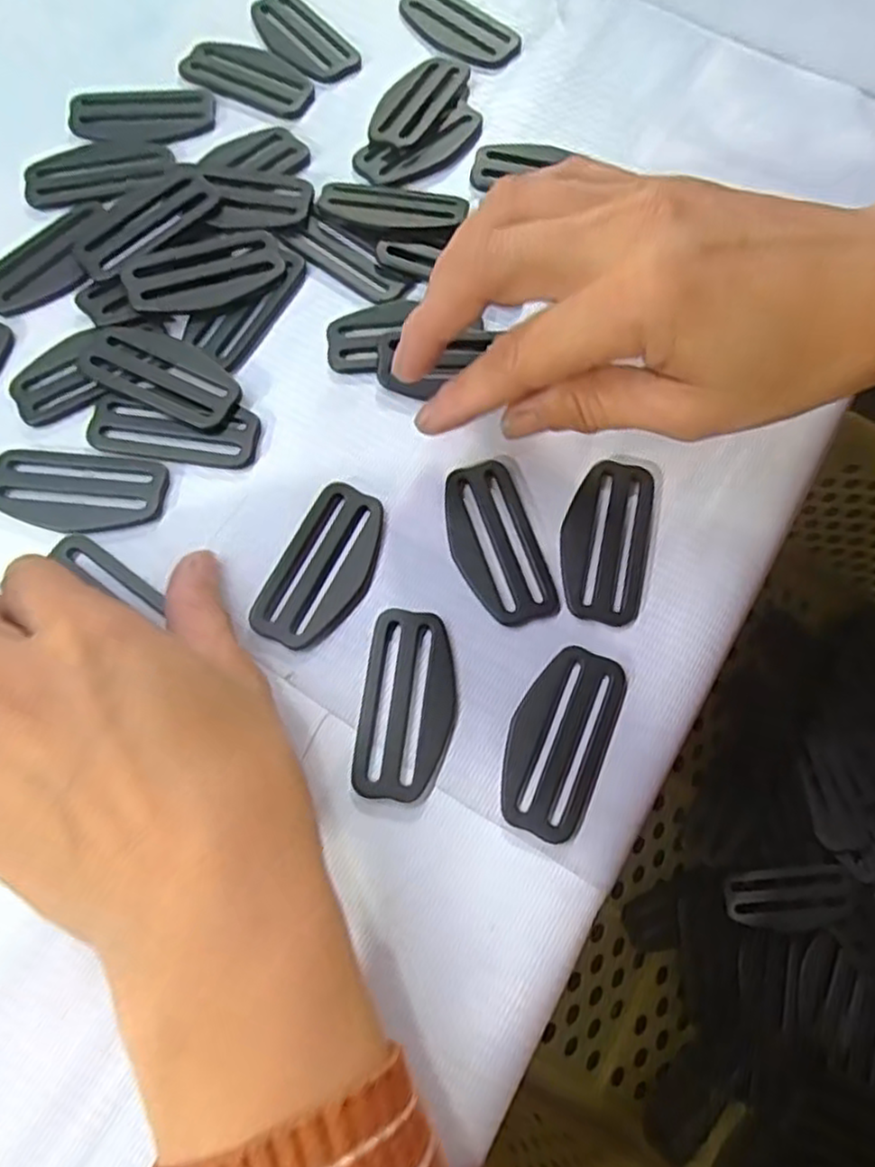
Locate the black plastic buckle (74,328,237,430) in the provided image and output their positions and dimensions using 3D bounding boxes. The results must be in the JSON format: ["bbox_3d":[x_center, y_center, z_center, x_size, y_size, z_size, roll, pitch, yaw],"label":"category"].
[{"bbox_3d":[-0.101,-0.077,0.257,0.060,0.004,0.027,25,73,6],"label":"black plastic buckle"}]

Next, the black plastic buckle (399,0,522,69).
[{"bbox_3d":[0.009,-0.251,0.317,0.059,0.004,0.029,41,75,10],"label":"black plastic buckle"}]

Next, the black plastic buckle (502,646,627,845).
[{"bbox_3d":[0.038,0.049,0.221,0.030,0.004,0.058,22,73,5],"label":"black plastic buckle"}]

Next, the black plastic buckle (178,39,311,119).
[{"bbox_3d":[-0.082,-0.222,0.307,0.059,0.004,0.027,23,73,5],"label":"black plastic buckle"}]

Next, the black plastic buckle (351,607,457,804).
[{"bbox_3d":[-0.009,0.038,0.225,0.029,0.005,0.059,7,72,0],"label":"black plastic buckle"}]

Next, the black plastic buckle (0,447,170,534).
[{"bbox_3d":[-0.125,-0.032,0.244,0.059,0.004,0.029,8,72,0],"label":"black plastic buckle"}]

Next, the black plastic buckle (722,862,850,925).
[{"bbox_3d":[0.170,0.152,0.344,0.056,0.005,0.025,-11,72,8],"label":"black plastic buckle"}]

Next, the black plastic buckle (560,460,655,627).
[{"bbox_3d":[0.058,-0.015,0.244,0.030,0.005,0.058,13,72,2],"label":"black plastic buckle"}]

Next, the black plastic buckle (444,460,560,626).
[{"bbox_3d":[0.020,-0.014,0.242,0.029,0.004,0.058,-16,73,-7],"label":"black plastic buckle"}]

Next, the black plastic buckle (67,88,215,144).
[{"bbox_3d":[-0.125,-0.198,0.301,0.059,0.005,0.030,-4,72,-3],"label":"black plastic buckle"}]

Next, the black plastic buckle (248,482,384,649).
[{"bbox_3d":[-0.038,-0.006,0.238,0.029,0.004,0.058,25,73,6],"label":"black plastic buckle"}]

